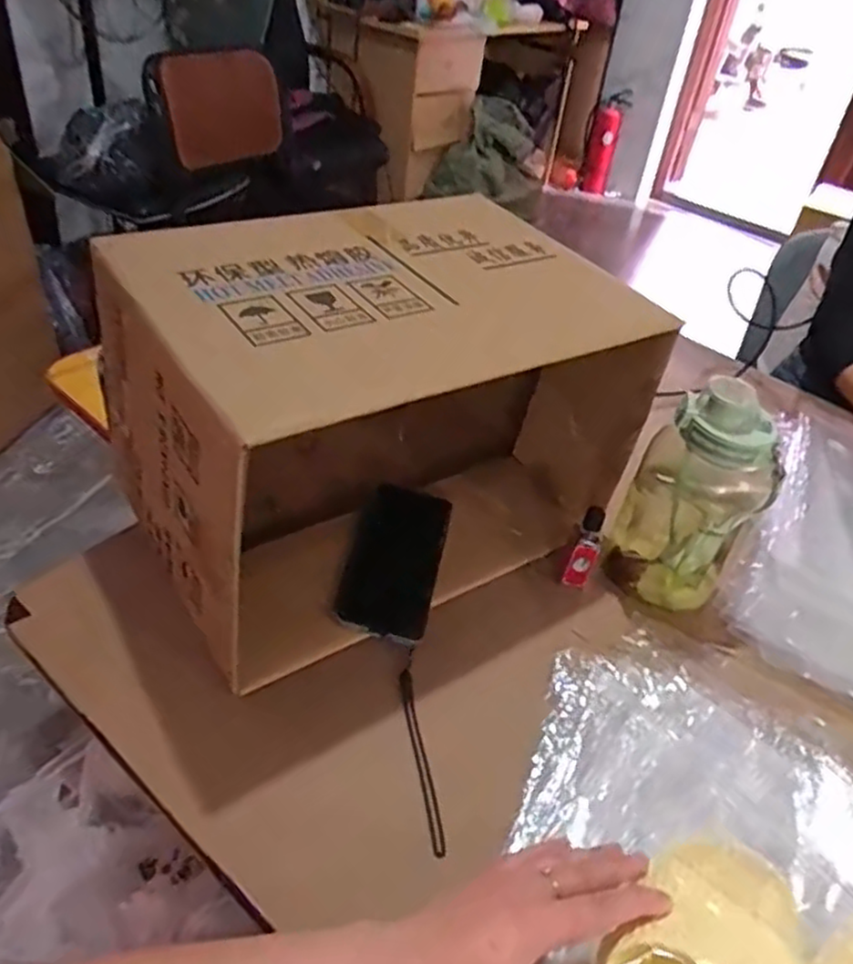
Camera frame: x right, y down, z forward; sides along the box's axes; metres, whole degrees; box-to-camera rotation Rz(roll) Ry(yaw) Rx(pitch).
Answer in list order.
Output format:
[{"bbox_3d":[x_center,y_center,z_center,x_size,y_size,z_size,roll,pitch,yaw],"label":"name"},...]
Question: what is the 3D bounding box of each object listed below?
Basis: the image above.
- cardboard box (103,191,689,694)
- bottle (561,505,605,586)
[{"bbox_3d":[-0.046,-0.058,0.655,0.404,0.273,0.283,-23,48,-32],"label":"cardboard box"},{"bbox_3d":[0.146,0.061,0.672,0.024,0.080,0.018,18,21,13],"label":"bottle"}]

